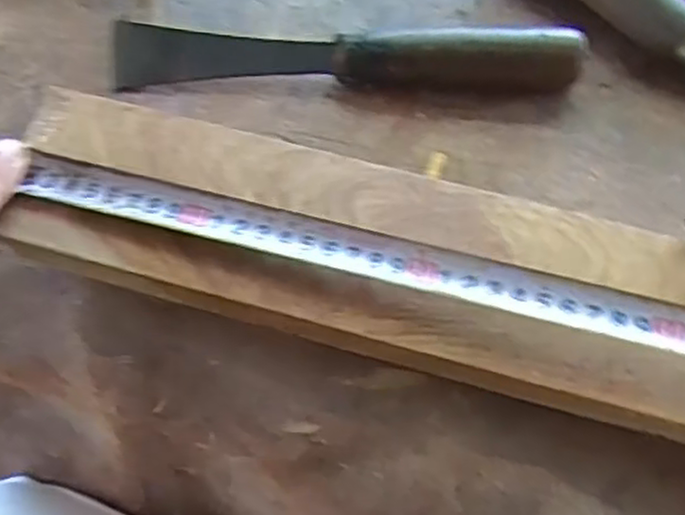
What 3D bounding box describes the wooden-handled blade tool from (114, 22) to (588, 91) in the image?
[{"bbox_3d":[0.000,-0.105,0.370,0.233,0.032,0.030,0,59,1],"label":"wooden-handled blade tool"}]

